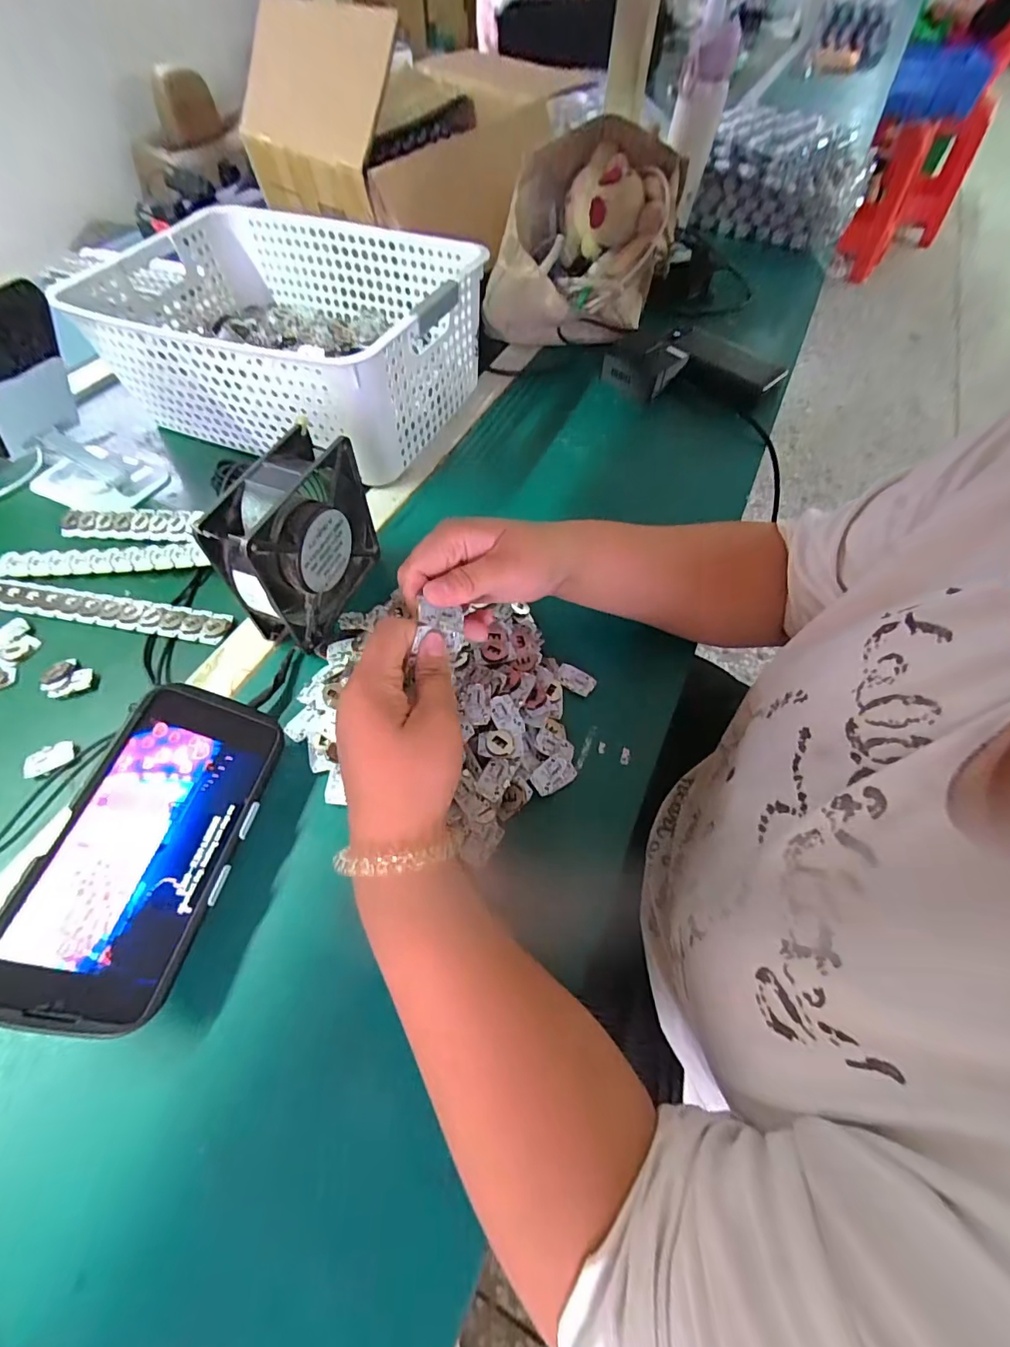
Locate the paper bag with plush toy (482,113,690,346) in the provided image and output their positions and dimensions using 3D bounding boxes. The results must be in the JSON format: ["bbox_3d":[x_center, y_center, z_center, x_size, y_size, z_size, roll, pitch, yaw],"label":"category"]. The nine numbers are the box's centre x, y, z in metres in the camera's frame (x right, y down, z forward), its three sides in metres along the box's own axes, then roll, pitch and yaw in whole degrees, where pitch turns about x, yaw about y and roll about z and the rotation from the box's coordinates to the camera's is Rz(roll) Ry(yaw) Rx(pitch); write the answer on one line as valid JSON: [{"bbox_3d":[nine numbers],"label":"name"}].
[{"bbox_3d":[0.077,-0.483,0.562,0.203,0.167,0.158,-9,59,-6],"label":"paper bag with plush toy"}]

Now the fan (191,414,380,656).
[{"bbox_3d":[-0.149,-0.094,0.363,0.044,0.122,0.125,17,60,10],"label":"fan"}]

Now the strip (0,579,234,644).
[{"bbox_3d":[-0.354,-0.056,0.410,0.253,0.004,0.029,9,59,5],"label":"strip"}]

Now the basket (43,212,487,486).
[{"bbox_3d":[-0.216,-0.356,0.516,0.346,0.127,0.261,21,61,12],"label":"basket"}]

